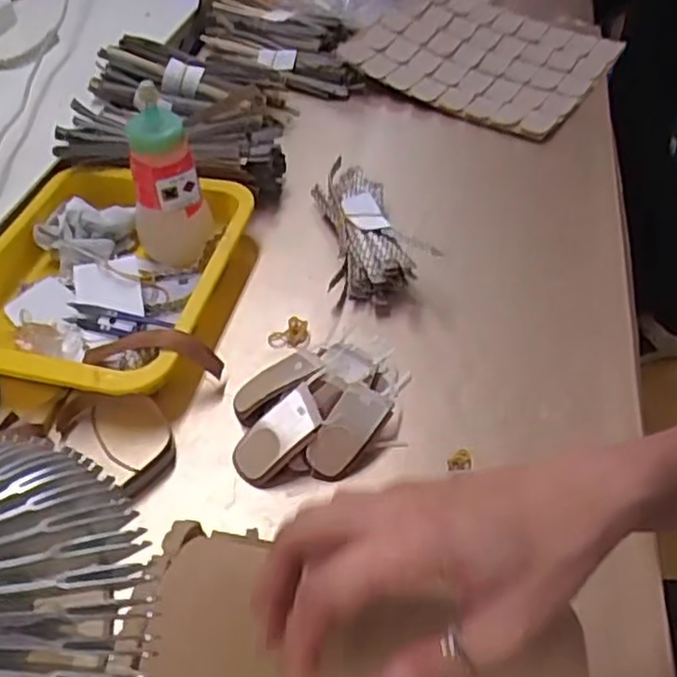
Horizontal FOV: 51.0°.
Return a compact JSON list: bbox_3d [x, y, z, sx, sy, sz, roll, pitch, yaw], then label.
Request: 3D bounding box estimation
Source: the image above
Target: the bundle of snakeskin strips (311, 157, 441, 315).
[{"bbox_3d":[0.016,-0.100,0.648,0.083,0.043,0.181,-13,48,-14],"label":"bundle of snakeskin strips"}]

